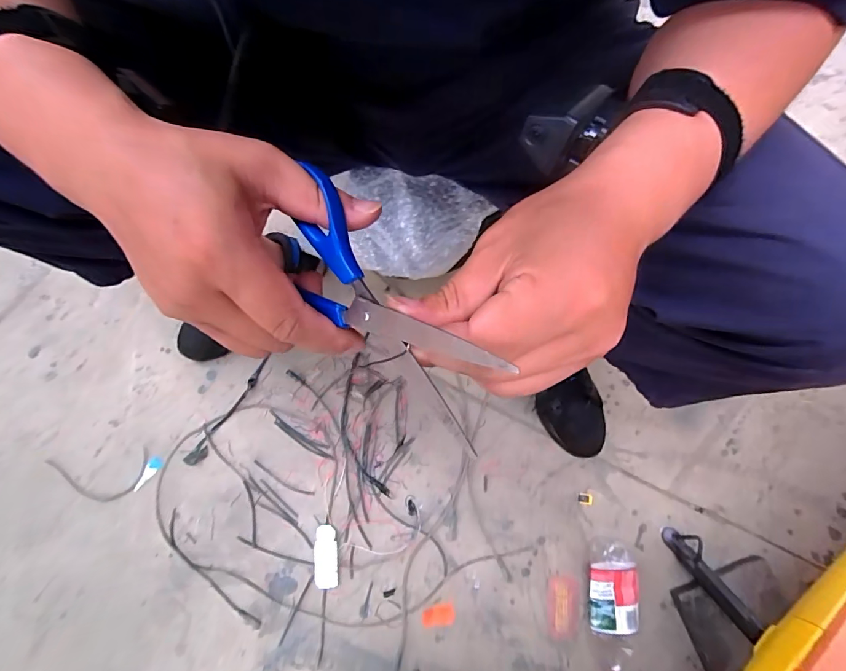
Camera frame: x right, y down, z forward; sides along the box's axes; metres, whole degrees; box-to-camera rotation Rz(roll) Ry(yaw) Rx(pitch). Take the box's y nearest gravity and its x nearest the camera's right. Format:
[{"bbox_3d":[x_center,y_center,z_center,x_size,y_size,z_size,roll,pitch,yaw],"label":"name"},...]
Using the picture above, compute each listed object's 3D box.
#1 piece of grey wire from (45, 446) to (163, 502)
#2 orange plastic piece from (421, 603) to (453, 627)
[{"bbox_3d":[-0.522,0.231,0.671,0.185,0.005,0.076,-8,78,-2],"label":"piece of grey wire"},{"bbox_3d":[0.023,0.440,0.643,0.050,0.004,0.030,-8,78,-3],"label":"orange plastic piece"}]

